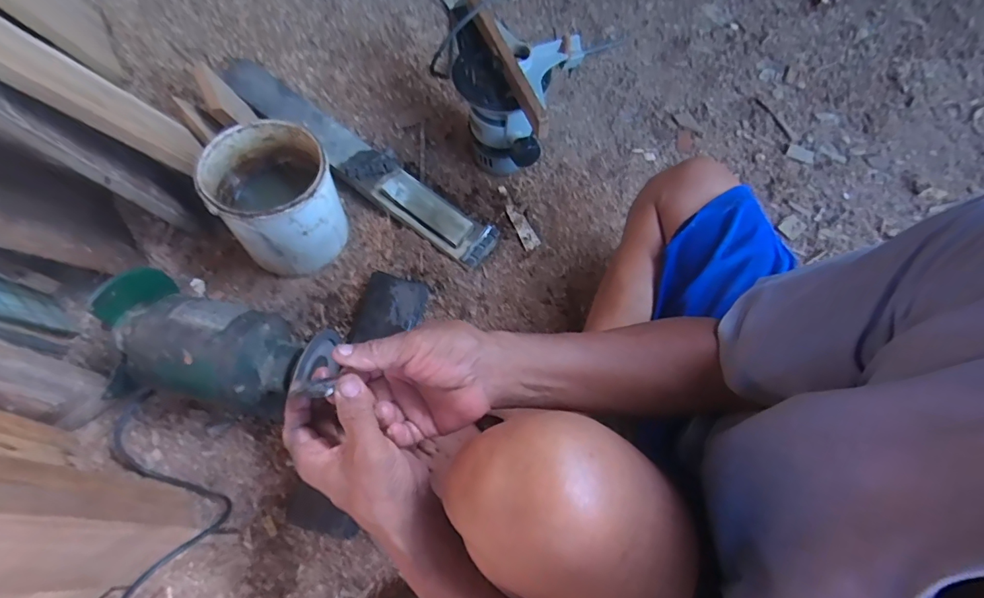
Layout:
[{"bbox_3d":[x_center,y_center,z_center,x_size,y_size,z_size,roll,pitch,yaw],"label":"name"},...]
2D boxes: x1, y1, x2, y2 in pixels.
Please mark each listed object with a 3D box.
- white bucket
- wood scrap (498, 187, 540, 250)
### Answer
[{"bbox_3d":[-0.337,-0.158,0.760,0.167,0.183,0.184,-27,71,-11],"label":"white bucket"},{"bbox_3d":[0.047,-0.152,0.866,0.029,0.005,0.145,-22,70,-9],"label":"wood scrap"}]

